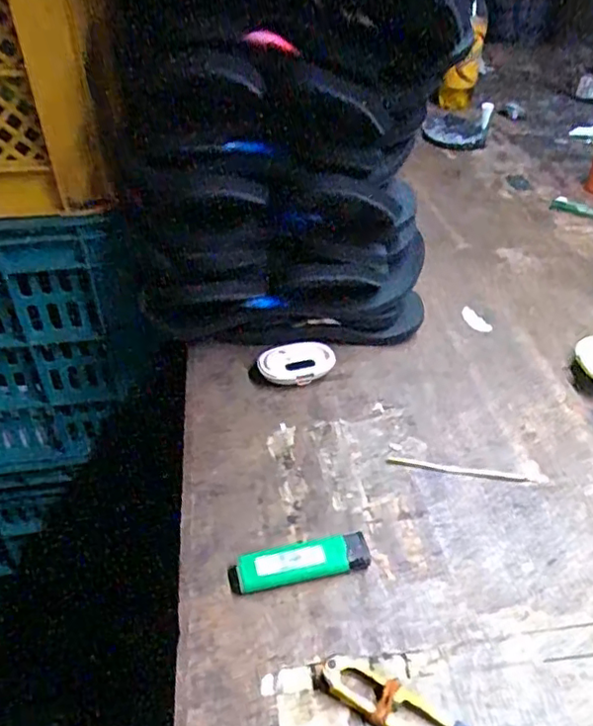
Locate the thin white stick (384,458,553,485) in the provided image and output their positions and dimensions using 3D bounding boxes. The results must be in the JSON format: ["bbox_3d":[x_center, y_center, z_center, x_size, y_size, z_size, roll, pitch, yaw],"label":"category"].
[{"bbox_3d":[0.124,0.078,0.442,0.112,0.004,0.008,6,42,6],"label":"thin white stick"}]

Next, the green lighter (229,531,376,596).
[{"bbox_3d":[0.002,0.123,0.372,0.085,0.013,0.023,-10,43,-11],"label":"green lighter"}]

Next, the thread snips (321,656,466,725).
[{"bbox_3d":[0.060,0.180,0.308,0.099,0.012,0.027,24,46,25],"label":"thread snips"}]

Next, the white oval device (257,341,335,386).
[{"bbox_3d":[0.000,0.001,0.513,0.063,0.022,0.035,-5,42,-5],"label":"white oval device"}]

